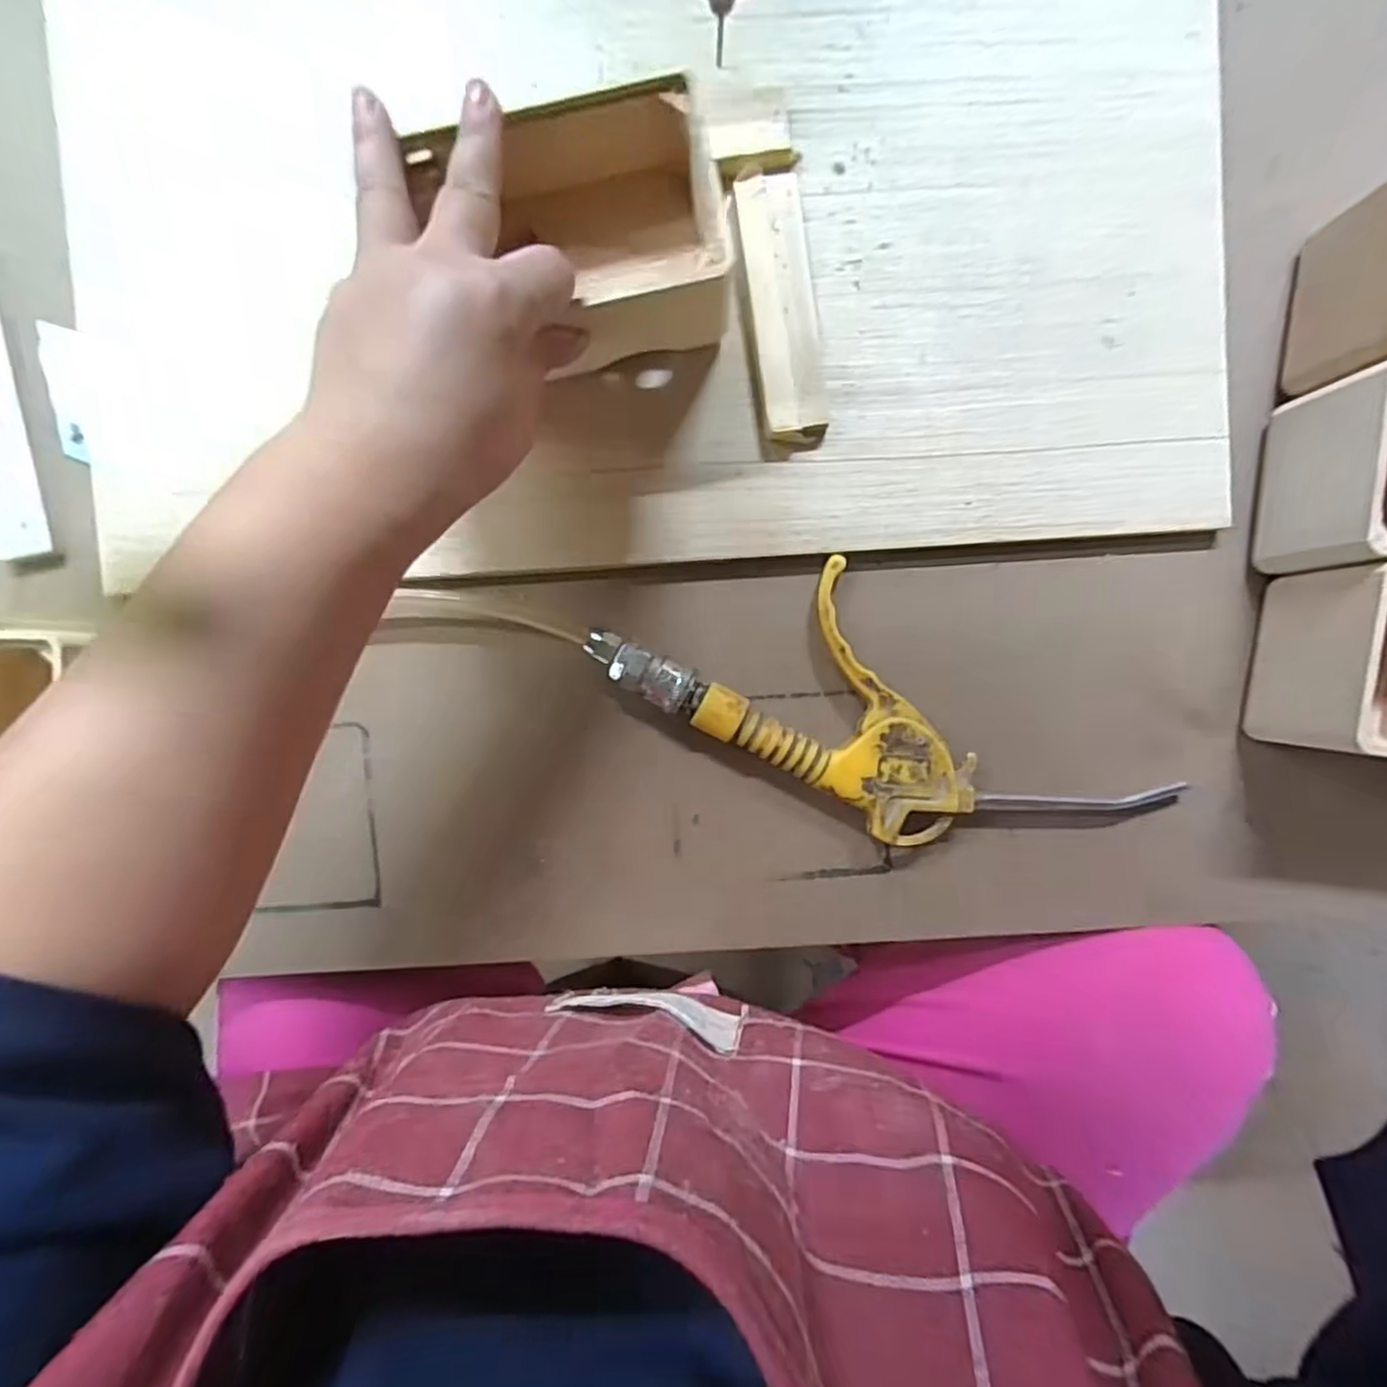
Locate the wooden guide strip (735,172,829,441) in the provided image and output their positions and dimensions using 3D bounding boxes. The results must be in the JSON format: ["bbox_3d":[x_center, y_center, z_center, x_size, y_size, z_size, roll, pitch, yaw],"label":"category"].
[{"bbox_3d":[0.038,-0.162,0.284,0.028,0.011,0.104,-8,94,1],"label":"wooden guide strip"}]

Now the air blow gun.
[{"bbox_3d":[0.080,0.010,0.295,0.240,0.022,0.087,30,94,-2],"label":"air blow gun"}]

